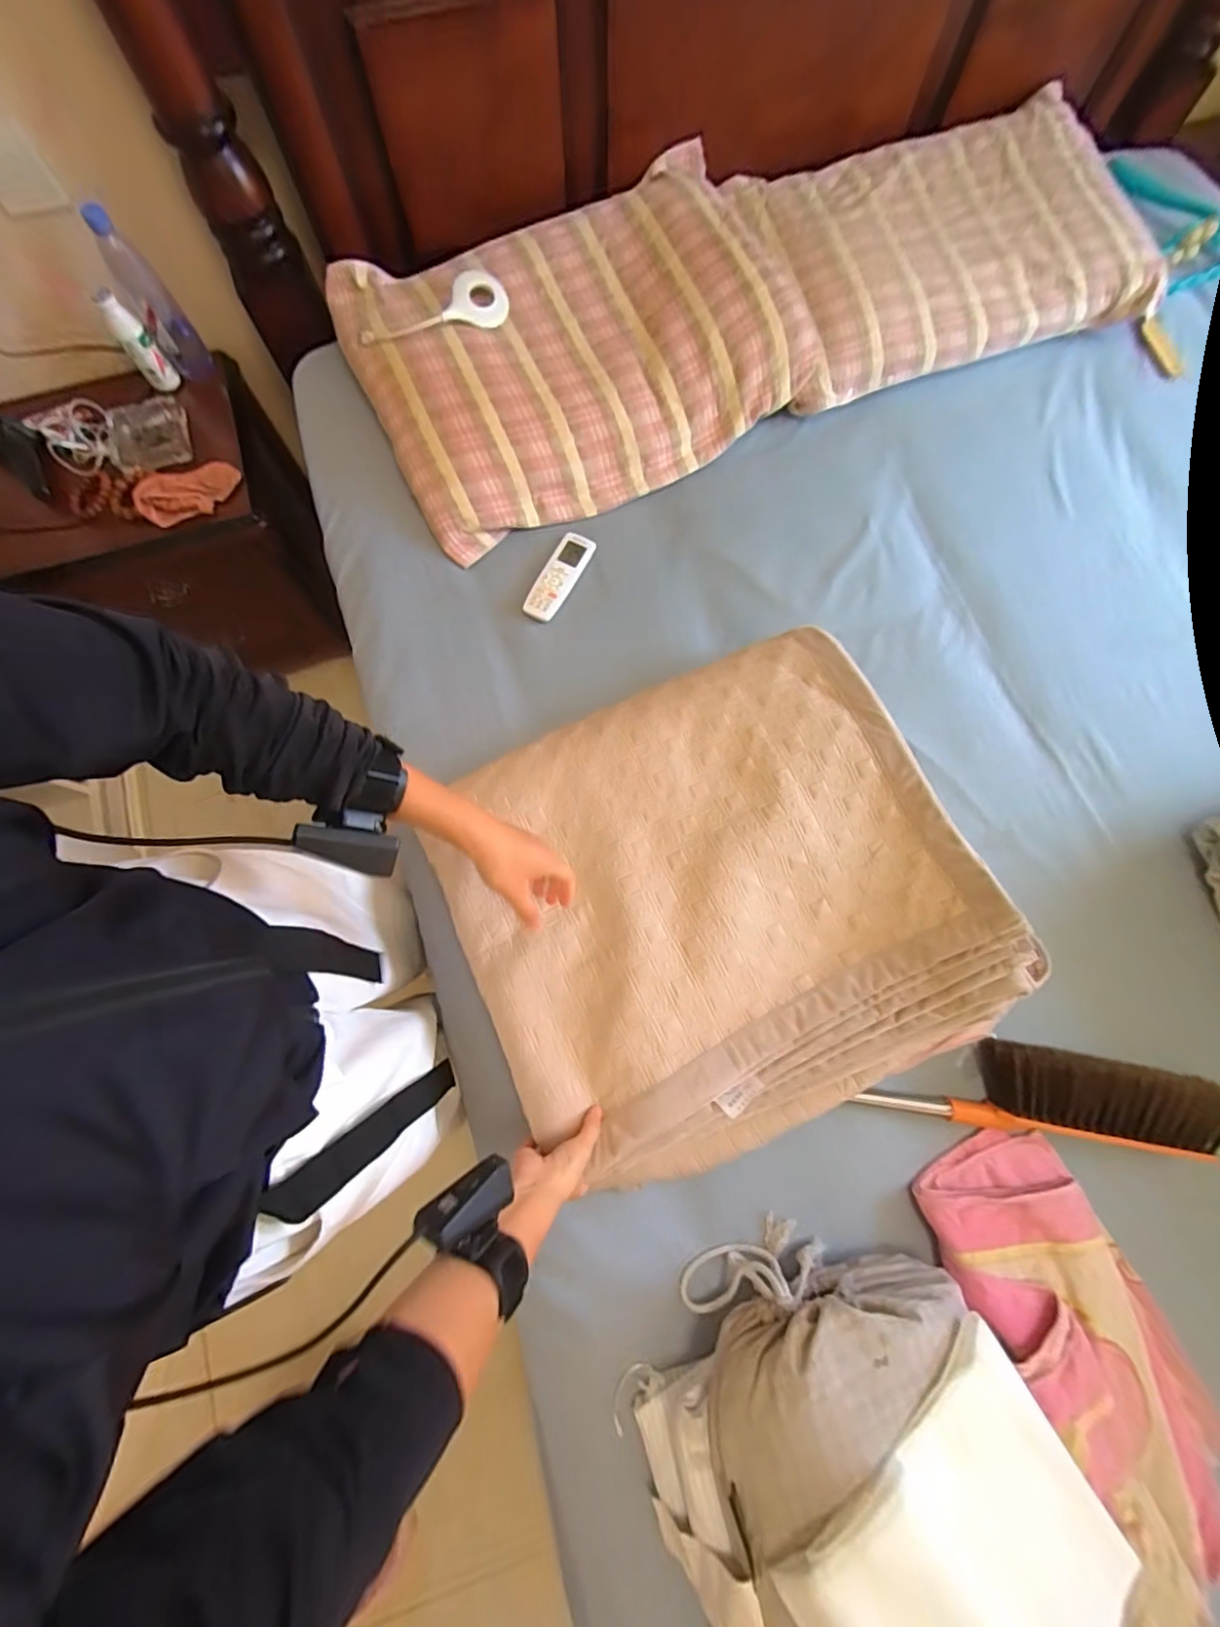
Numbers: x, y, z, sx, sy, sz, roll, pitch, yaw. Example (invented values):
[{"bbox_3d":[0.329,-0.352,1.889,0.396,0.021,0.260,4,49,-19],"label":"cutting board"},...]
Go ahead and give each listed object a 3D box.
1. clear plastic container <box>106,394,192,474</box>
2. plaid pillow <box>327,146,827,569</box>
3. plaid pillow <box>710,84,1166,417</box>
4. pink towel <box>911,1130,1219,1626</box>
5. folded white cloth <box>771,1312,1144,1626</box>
[{"bbox_3d":[-0.799,-0.647,0.959,0.130,0.022,0.145,-15,76,-4],"label":"clear plastic container"},{"bbox_3d":[-0.039,-0.751,0.901,0.699,0.156,0.471,-25,77,-6],"label":"plaid pillow"},{"bbox_3d":[0.547,-0.945,0.936,0.621,0.103,0.394,-16,76,-4],"label":"plaid pillow"},{"bbox_3d":[0.500,0.558,0.577,0.196,0.079,0.394,-24,77,-6],"label":"pink towel"},{"bbox_3d":[0.293,0.630,0.459,0.263,0.116,0.216,-34,78,-8],"label":"folded white cloth"}]

